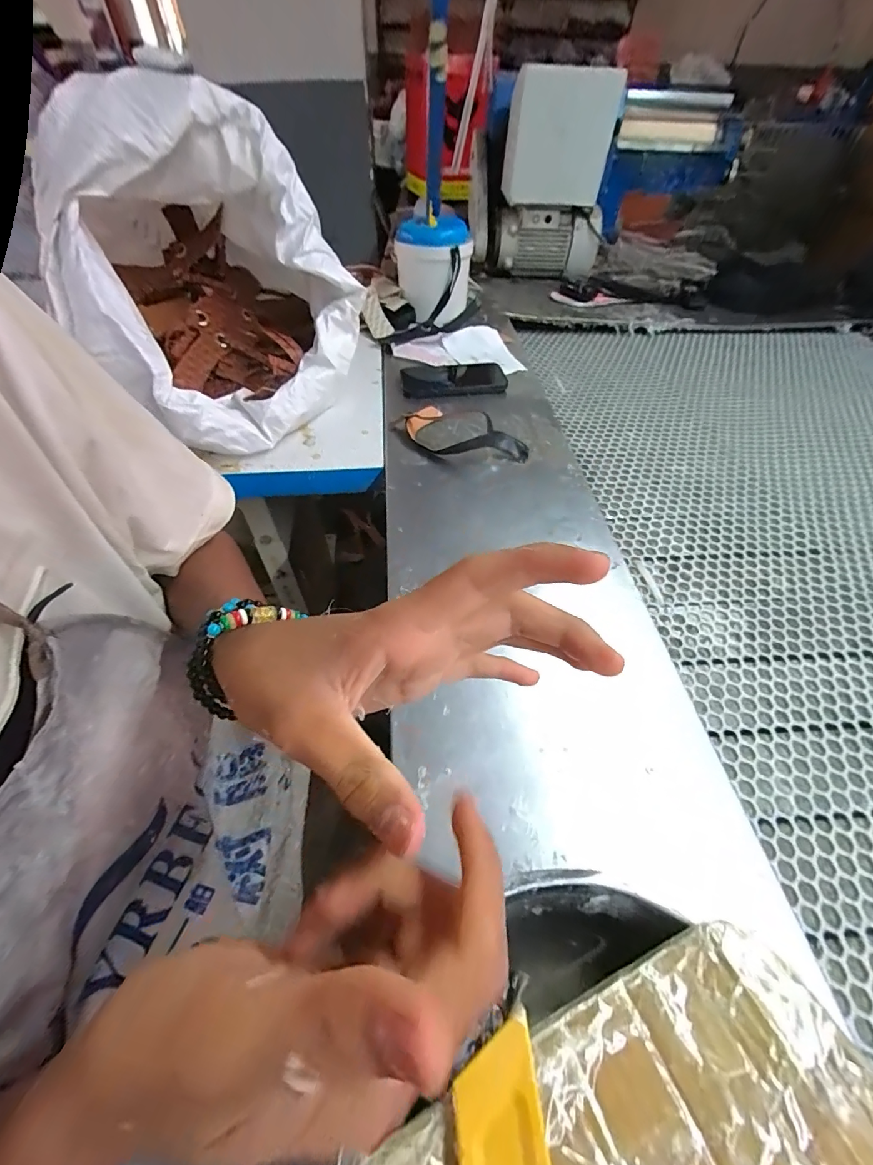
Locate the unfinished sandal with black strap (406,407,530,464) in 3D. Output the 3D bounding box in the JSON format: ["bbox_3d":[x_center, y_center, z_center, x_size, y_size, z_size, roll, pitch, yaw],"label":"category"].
[{"bbox_3d":[0.039,-0.196,0.559,0.171,0.042,0.079,15,52,8],"label":"unfinished sandal with black strap"}]

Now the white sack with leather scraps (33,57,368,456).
[{"bbox_3d":[-0.283,-0.384,0.528,0.303,0.283,0.339,-30,59,-24],"label":"white sack with leather scraps"}]

